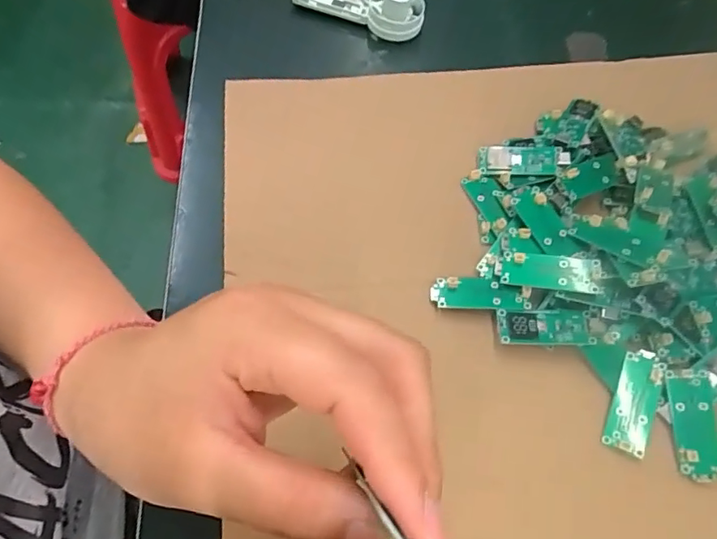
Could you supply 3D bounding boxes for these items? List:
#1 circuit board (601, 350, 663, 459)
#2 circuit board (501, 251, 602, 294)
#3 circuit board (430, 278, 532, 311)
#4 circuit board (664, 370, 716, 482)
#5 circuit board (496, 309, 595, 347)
[{"bbox_3d":[0.134,0.064,0.251,0.020,0.007,0.049,21,67,9],"label":"circuit board"},{"bbox_3d":[0.100,0.001,0.268,0.048,0.004,0.018,7,77,13],"label":"circuit board"},{"bbox_3d":[0.064,0.013,0.271,0.050,0.006,0.017,6,66,2],"label":"circuit board"},{"bbox_3d":[0.160,0.073,0.246,0.019,0.004,0.049,-3,74,15],"label":"circuit board"},{"bbox_3d":[0.095,0.029,0.261,0.046,0.004,0.017,2,66,1],"label":"circuit board"}]

